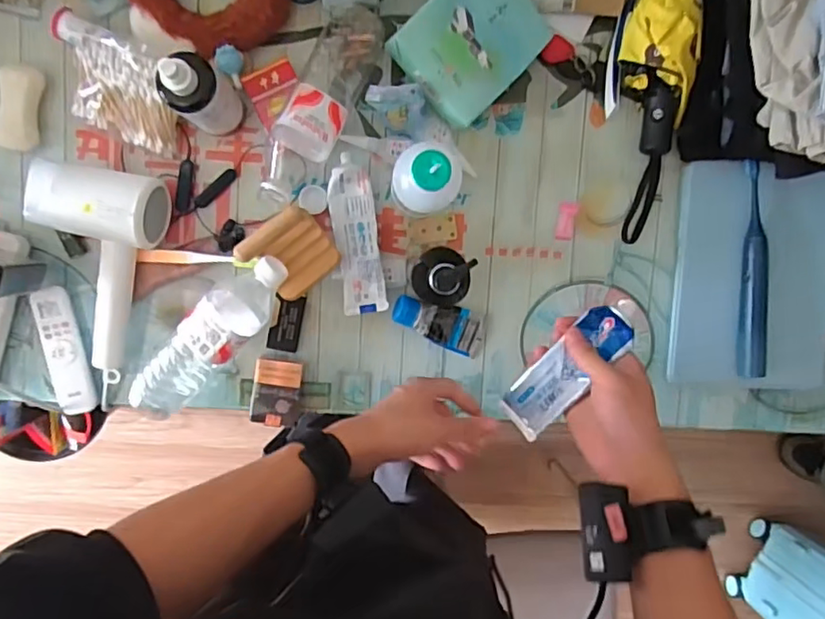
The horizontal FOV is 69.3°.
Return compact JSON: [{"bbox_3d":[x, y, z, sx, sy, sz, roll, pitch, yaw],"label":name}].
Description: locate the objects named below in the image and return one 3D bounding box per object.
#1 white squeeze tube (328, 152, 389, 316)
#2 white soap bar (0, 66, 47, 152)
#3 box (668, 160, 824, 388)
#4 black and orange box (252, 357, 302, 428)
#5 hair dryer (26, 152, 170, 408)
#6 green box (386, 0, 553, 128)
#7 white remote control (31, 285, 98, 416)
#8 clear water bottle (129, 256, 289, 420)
[{"bbox_3d":[-0.064,-0.085,0.690,0.049,0.034,0.177,-8,97,-2],"label":"white squeeze tube"},{"bbox_3d":[-0.425,-0.217,0.648,0.038,0.031,0.087,9,96,-4],"label":"white soap bar"},{"bbox_3d":[0.413,-0.037,0.712,0.201,0.031,0.257,4,96,-3],"label":"box"},{"bbox_3d":[-0.159,0.097,0.701,0.055,0.034,0.075,9,96,-4],"label":"black and orange box"},{"bbox_3d":[-0.340,-0.035,0.654,0.138,0.065,0.242,2,110,-3],"label":"hair dryer"},{"bbox_3d":[0.067,-0.288,0.631,0.156,0.026,0.117,-48,111,-5],"label":"green box"},{"bbox_3d":[-0.392,0.046,0.677,0.037,0.022,0.145,-13,97,-1],"label":"white remote control"},{"bbox_3d":[-0.218,0.031,0.646,0.062,0.062,0.231,45,108,-6],"label":"clear water bottle"}]

